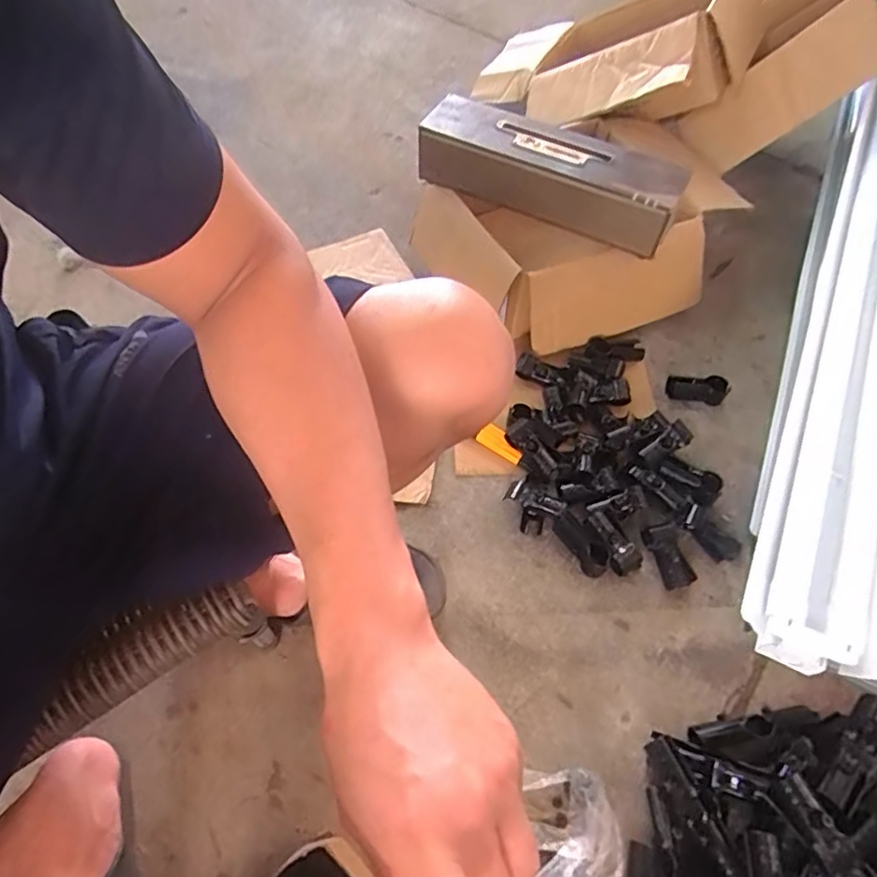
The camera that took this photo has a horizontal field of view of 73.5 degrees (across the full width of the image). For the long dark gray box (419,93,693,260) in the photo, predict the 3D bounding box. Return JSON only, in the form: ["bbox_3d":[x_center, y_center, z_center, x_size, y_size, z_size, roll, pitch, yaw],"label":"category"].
[{"bbox_3d":[0.156,-0.392,0.854,0.385,0.082,0.119,27,61,14],"label":"long dark gray box"}]

